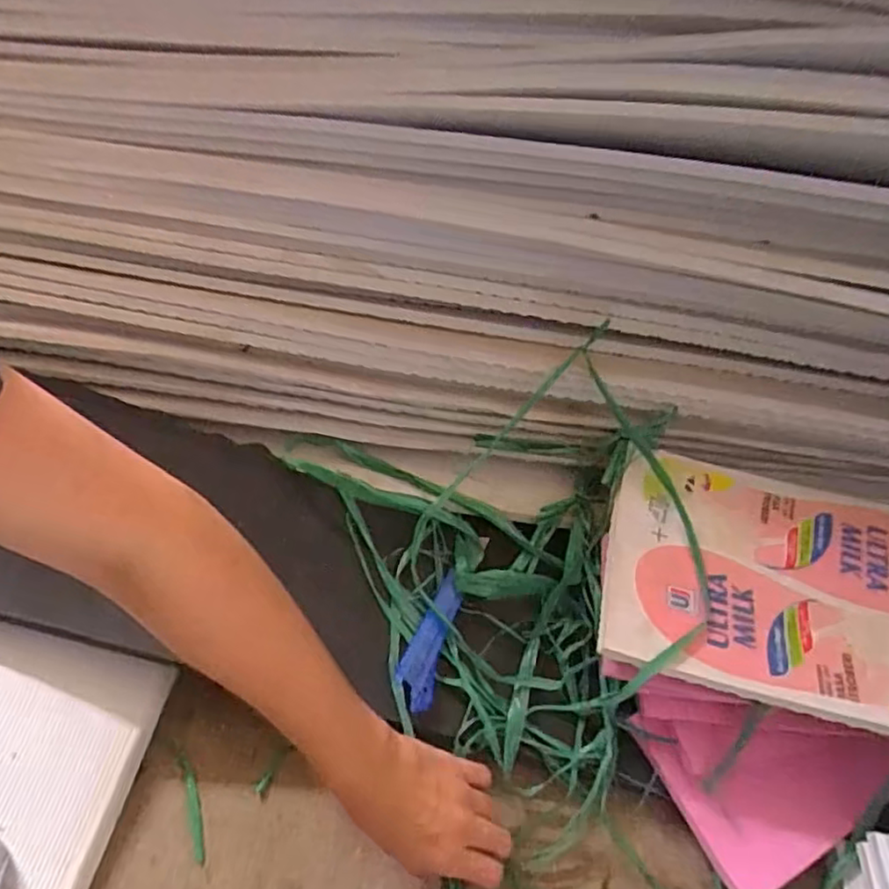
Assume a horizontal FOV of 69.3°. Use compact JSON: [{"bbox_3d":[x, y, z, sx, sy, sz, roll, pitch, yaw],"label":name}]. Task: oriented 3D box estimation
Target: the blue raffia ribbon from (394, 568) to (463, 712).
[{"bbox_3d":[-0.010,0.152,0.511,0.029,0.014,0.111,17,49,8],"label":"blue raffia ribbon"}]

